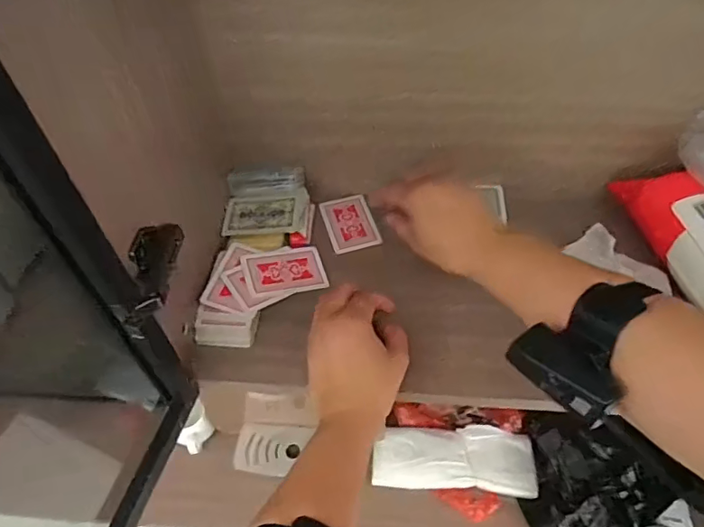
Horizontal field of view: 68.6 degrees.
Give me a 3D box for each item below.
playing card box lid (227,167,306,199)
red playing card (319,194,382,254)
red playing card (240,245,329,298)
[{"bbox_3d":[-0.096,-0.092,0.586,0.085,0.031,0.028,-8,50,-4],"label":"playing card box lid"},{"bbox_3d":[-0.003,-0.048,0.609,0.057,0.007,0.075,-15,57,-7],"label":"red playing card"},{"bbox_3d":[-0.071,0.007,0.549,0.085,0.005,0.055,-7,57,-21],"label":"red playing card"}]

